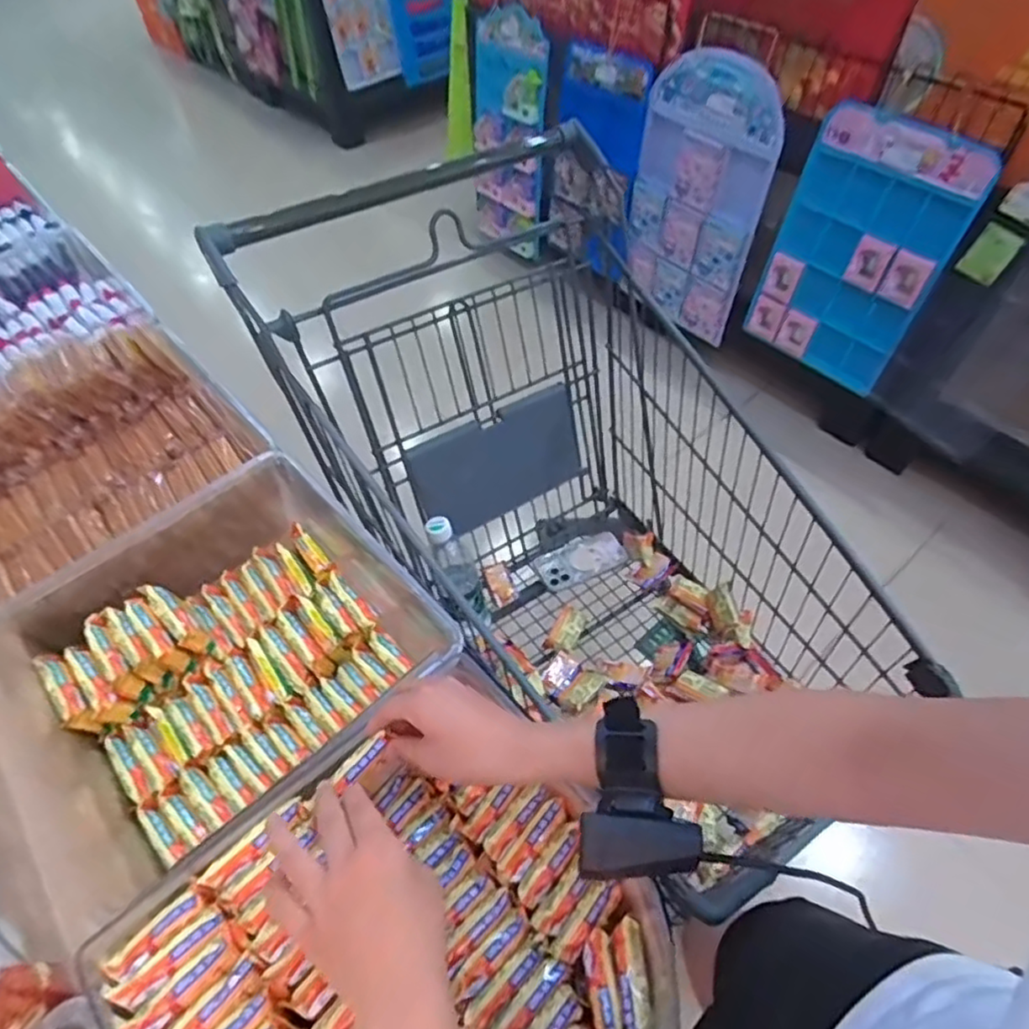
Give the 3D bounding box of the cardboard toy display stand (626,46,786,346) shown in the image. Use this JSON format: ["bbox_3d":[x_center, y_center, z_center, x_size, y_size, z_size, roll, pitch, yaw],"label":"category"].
[{"bbox_3d":[0.457,-0.791,1.665,0.068,0.644,0.372,-36,64,-28],"label":"cardboard toy display stand"}]

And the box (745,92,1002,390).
[{"bbox_3d":[0.751,-0.574,1.455,0.362,0.577,0.095,39,65,24],"label":"box"}]

